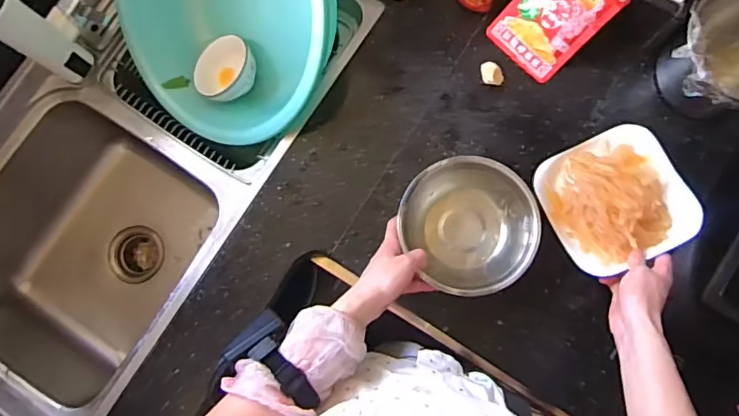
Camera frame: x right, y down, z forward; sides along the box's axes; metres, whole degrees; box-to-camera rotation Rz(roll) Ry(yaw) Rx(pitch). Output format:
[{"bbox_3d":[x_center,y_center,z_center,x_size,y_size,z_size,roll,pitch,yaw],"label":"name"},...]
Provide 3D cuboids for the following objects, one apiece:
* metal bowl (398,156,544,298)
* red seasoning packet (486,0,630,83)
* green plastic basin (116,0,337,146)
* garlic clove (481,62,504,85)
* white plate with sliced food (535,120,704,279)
[{"bbox_3d":[0.130,0.023,0.674,0.152,0.071,0.167,0,82,3],"label":"metal bowl"},{"bbox_3d":[0.253,-0.262,0.690,0.112,0.164,0.019,43,43,-3],"label":"red seasoning packet"},{"bbox_3d":[-0.200,-0.288,0.734,0.363,0.362,0.109,37,44,14],"label":"green plastic basin"},{"bbox_3d":[0.174,-0.190,0.727,0.032,0.019,0.031,0,82,3],"label":"garlic clove"},{"bbox_3d":[0.320,-0.013,0.663,0.163,0.050,0.166,-25,81,0],"label":"white plate with sliced food"}]

